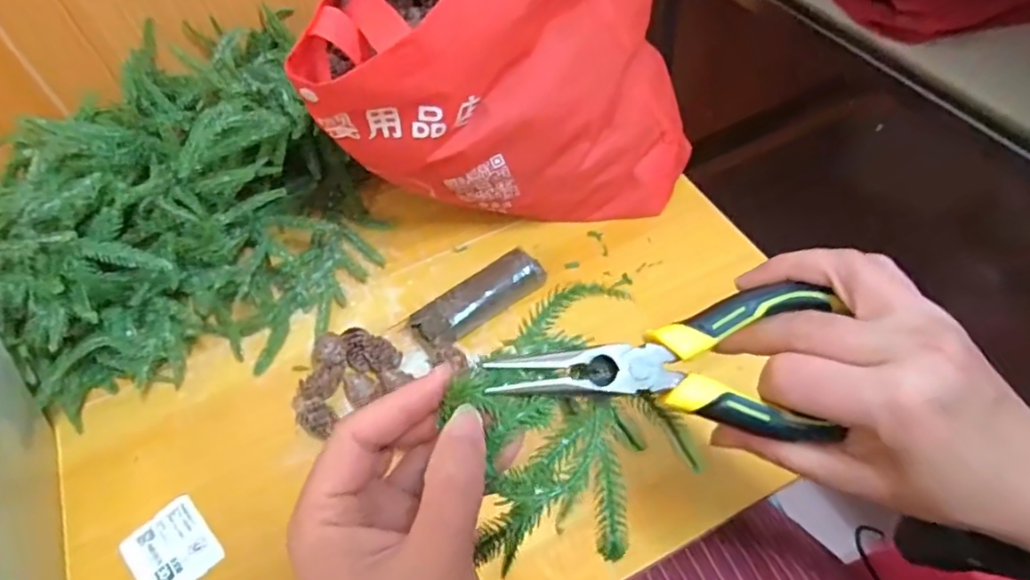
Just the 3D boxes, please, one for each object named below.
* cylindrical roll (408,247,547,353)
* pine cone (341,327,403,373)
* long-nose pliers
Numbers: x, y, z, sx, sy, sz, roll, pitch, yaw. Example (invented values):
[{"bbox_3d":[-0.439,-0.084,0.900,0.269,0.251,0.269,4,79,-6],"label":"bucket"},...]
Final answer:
[{"bbox_3d":[-0.028,0.008,0.485,0.113,0.027,0.039,-33,58,-18],"label":"cylindrical roll"},{"bbox_3d":[-0.112,0.048,0.460,0.051,0.021,0.028,25,60,21],"label":"pine cone"},{"bbox_3d":[0.061,0.031,0.232,0.134,0.023,0.058,-6,54,-7],"label":"long-nose pliers"}]

